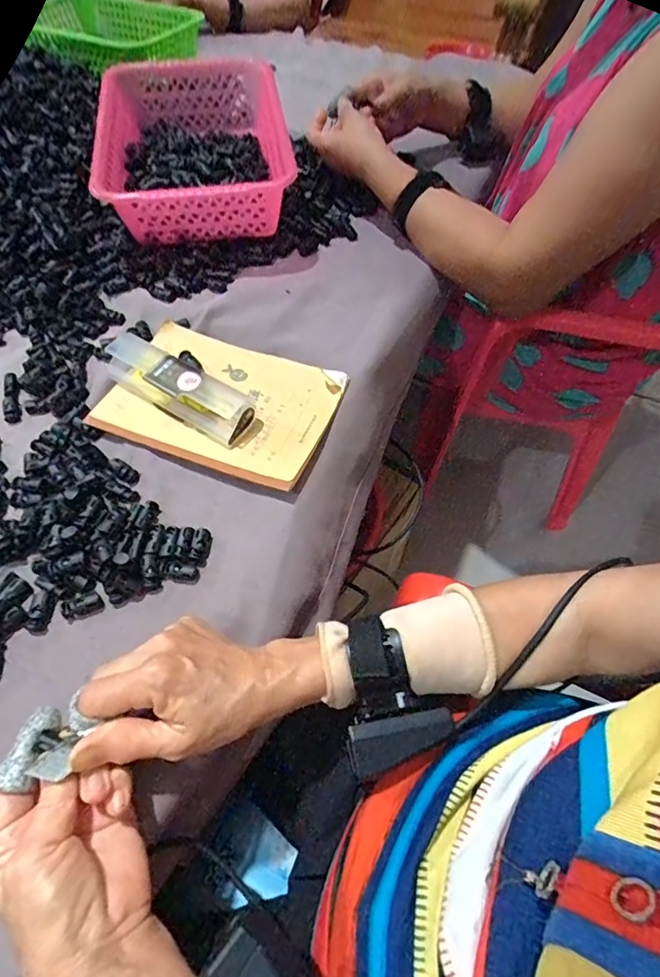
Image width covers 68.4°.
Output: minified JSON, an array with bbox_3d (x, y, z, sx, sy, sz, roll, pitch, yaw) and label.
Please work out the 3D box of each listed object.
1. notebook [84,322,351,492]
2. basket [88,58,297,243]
[{"bbox_3d":[-0.104,-0.083,0.468,0.207,0.021,0.141,20,60,11],"label":"notebook"},{"bbox_3d":[-0.164,-0.410,0.607,0.215,0.102,0.289,-8,59,-5],"label":"basket"}]

